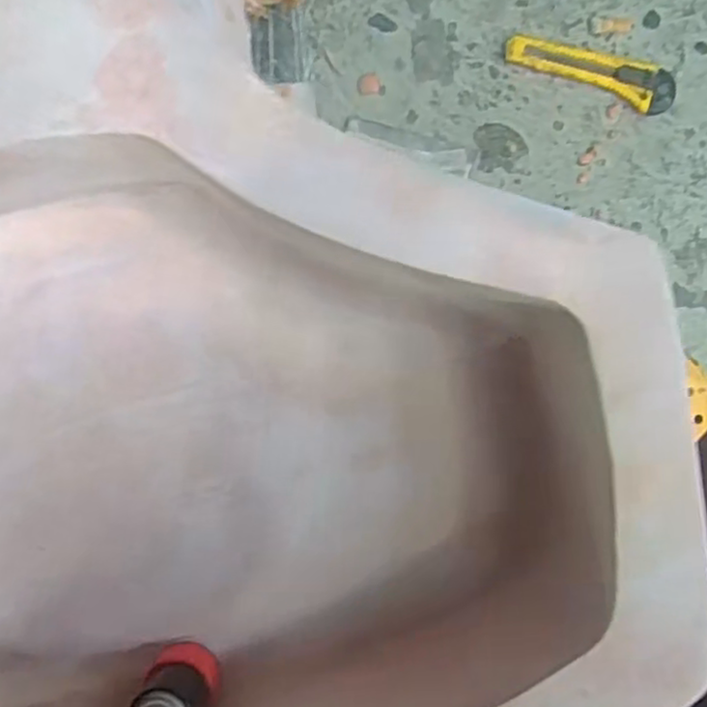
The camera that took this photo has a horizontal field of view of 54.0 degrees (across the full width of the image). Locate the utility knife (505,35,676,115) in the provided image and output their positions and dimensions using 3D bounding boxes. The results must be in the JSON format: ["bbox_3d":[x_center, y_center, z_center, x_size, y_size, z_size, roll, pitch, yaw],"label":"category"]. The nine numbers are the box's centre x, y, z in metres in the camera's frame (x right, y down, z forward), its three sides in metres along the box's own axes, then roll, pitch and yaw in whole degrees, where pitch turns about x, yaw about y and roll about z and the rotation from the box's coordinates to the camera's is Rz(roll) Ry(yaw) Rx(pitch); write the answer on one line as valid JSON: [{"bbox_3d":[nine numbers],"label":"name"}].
[{"bbox_3d":[0.197,-0.236,0.581,0.139,0.016,0.035,18,92,1],"label":"utility knife"}]

